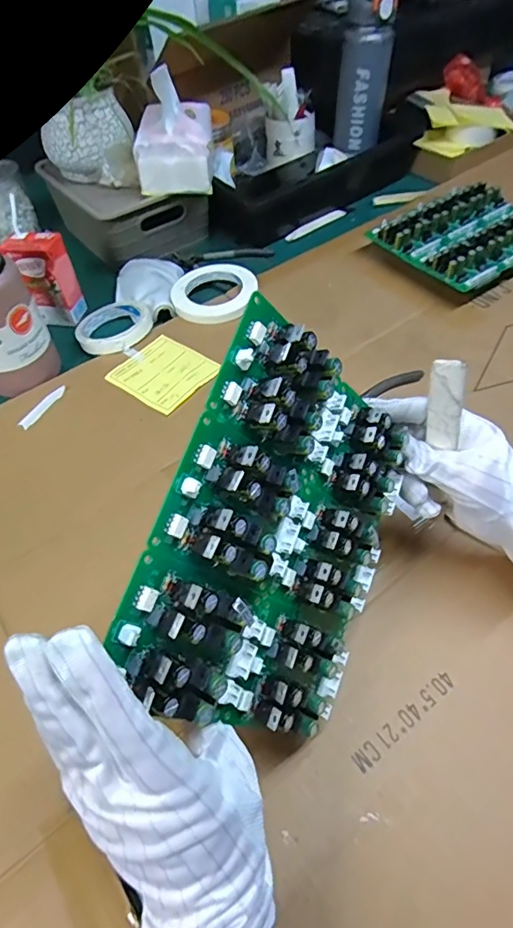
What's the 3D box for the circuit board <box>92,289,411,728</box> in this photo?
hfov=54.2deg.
[{"bbox_3d":[0.023,0.043,0.285,0.023,0.170,0.198,7,70,45],"label":"circuit board"}]

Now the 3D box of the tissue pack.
[{"bbox_3d":[-0.109,-0.448,0.677,0.098,0.108,0.130,-2,51,4],"label":"tissue pack"}]

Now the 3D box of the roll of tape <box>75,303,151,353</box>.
[{"bbox_3d":[-0.183,-0.175,0.635,0.088,0.016,0.091,-3,51,3],"label":"roll of tape"}]

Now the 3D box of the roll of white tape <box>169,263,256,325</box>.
[{"bbox_3d":[-0.055,-0.221,0.657,0.107,0.024,0.116,-3,51,3],"label":"roll of white tape"}]

